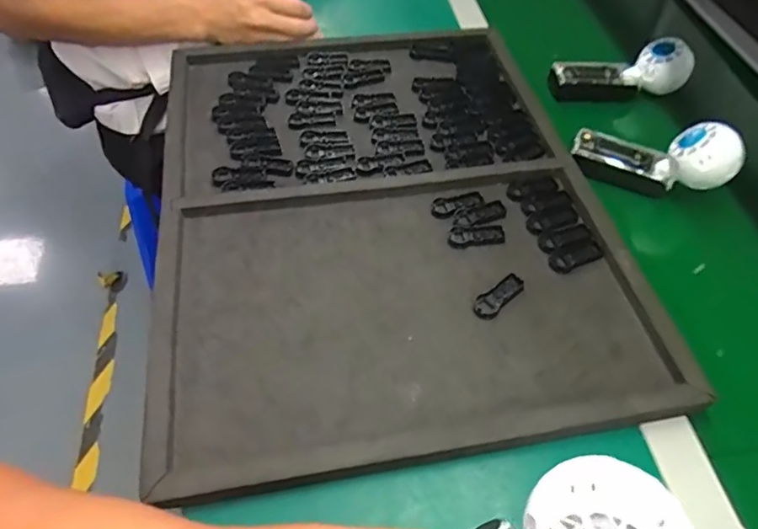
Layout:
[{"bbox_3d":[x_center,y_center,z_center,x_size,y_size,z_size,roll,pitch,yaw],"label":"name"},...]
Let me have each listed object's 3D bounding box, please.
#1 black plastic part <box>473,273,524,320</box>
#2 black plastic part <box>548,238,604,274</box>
[{"bbox_3d":[0.106,0.028,0.485,0.053,0.009,0.022,-39,64,-21],"label":"black plastic part"},{"bbox_3d":[0.186,-0.008,0.517,0.055,0.005,0.024,-23,60,-13],"label":"black plastic part"}]

